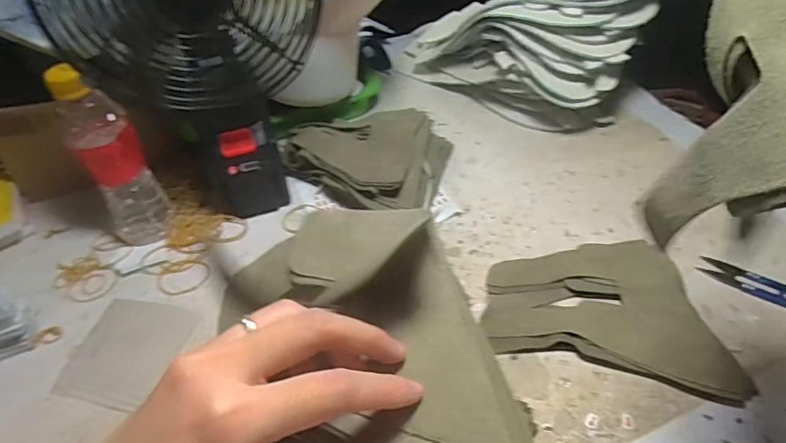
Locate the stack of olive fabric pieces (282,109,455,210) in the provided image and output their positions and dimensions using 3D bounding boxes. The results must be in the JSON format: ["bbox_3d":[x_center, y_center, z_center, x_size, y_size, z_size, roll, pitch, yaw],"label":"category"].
[{"bbox_3d":[-0.013,-0.076,0.575,0.183,0.058,0.144,28,55,30],"label":"stack of olive fabric pieces"}]

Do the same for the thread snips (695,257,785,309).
[{"bbox_3d":[0.319,0.056,0.438,0.103,0.006,0.028,29,55,30],"label":"thread snips"}]

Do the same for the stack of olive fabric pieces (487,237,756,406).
[{"bbox_3d":[0.180,0.070,0.434,0.192,0.018,0.126,10,48,16],"label":"stack of olive fabric pieces"}]

